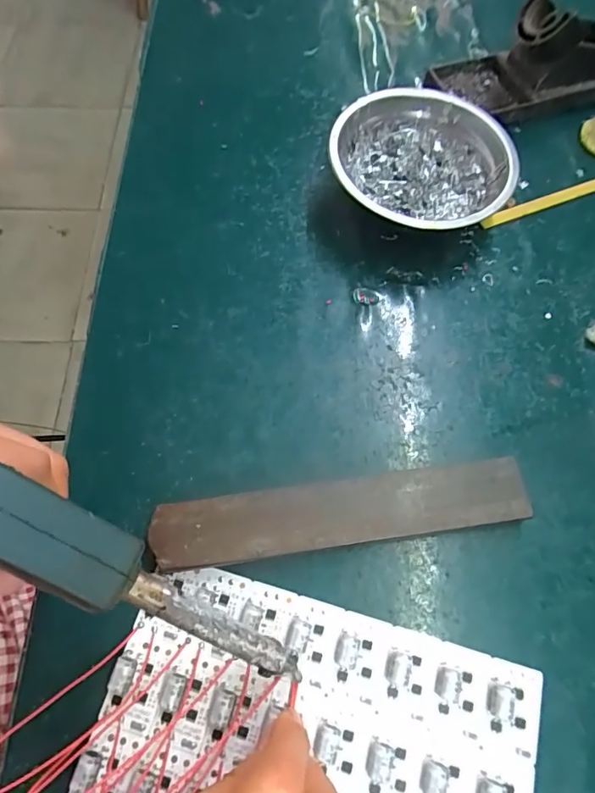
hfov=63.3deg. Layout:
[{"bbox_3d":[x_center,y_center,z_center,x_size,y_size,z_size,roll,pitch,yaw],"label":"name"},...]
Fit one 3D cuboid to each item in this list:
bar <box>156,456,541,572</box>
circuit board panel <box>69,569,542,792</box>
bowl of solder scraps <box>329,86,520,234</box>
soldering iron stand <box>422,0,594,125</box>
[{"bbox_3d":[0.024,0.064,0.262,0.196,0.017,0.034,-7,68,-5],"label":"bar"},{"bbox_3d":[-0.006,0.215,0.202,0.199,0.012,0.233,15,68,4],"label":"circuit board panel"},{"bbox_3d":[0.085,-0.157,0.341,0.119,0.041,0.116,1,67,-1],"label":"bowl of solder scraps"},{"bbox_3d":[0.184,-0.264,0.374,0.143,0.059,0.069,-14,68,-8],"label":"soldering iron stand"}]

